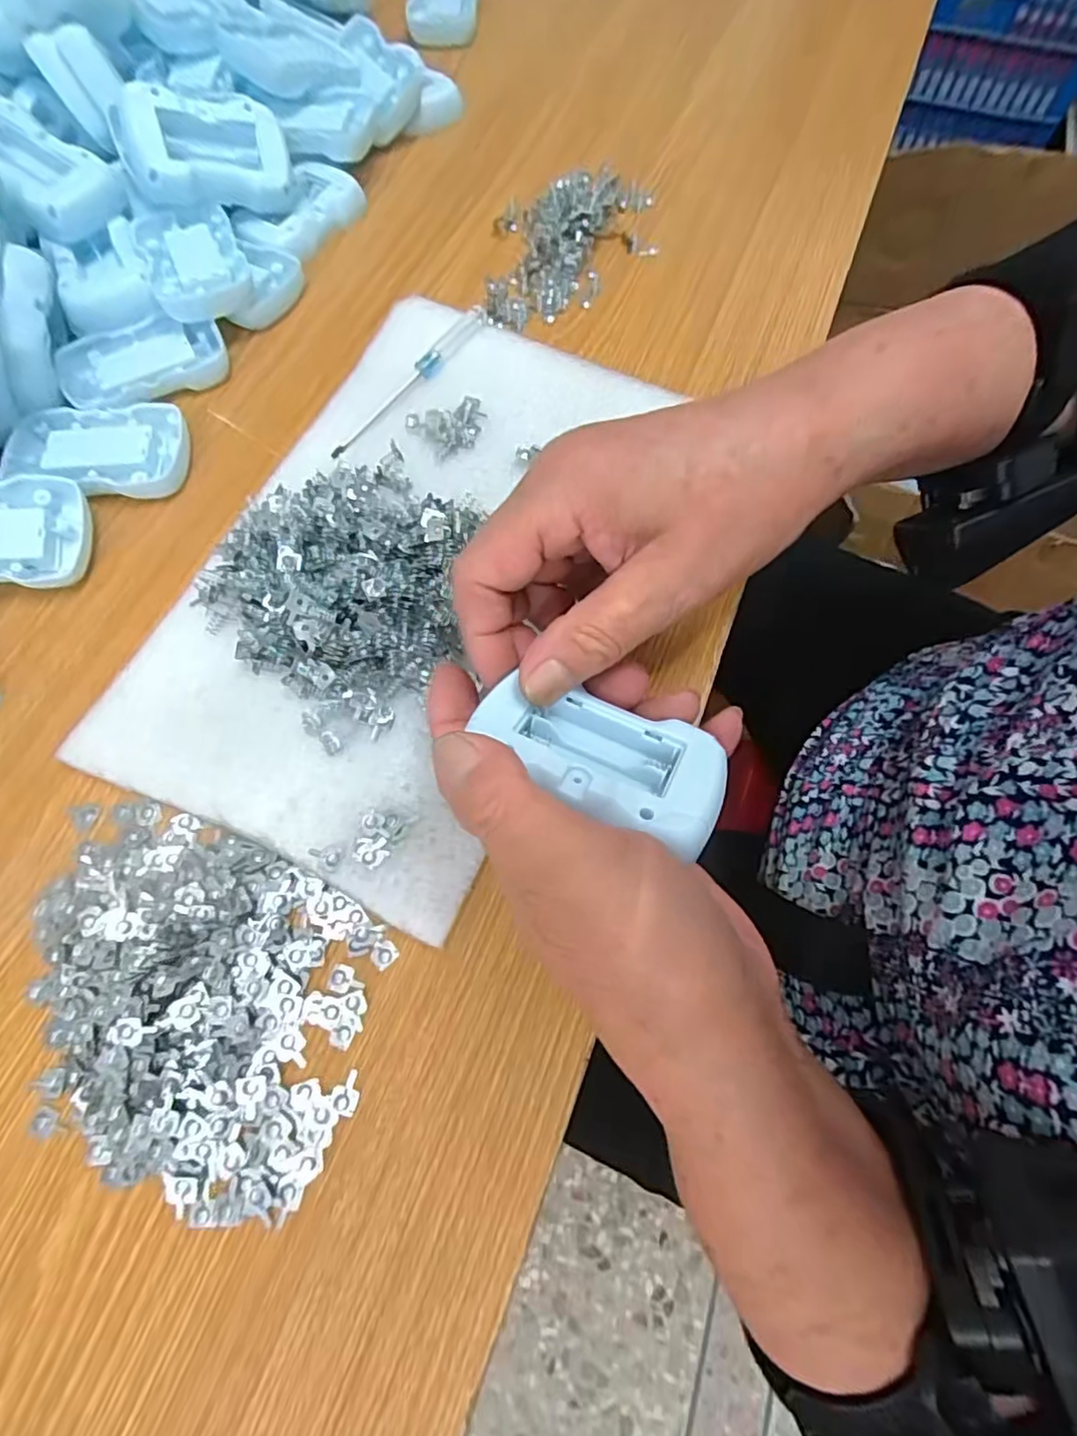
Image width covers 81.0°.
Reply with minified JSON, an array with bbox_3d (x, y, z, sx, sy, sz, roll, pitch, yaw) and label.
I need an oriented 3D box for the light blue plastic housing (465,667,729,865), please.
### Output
[{"bbox_3d":[0.020,0.015,0.211,0.081,0.018,0.042,22,49,13],"label":"light blue plastic housing"}]

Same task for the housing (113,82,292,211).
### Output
[{"bbox_3d":[-0.189,-0.325,0.360,0.086,0.052,0.027,-16,25,-24],"label":"housing"}]

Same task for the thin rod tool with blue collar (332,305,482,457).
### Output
[{"bbox_3d":[-0.070,-0.183,0.341,0.013,0.008,0.118,37,73,13],"label":"thin rod tool with blue collar"}]

